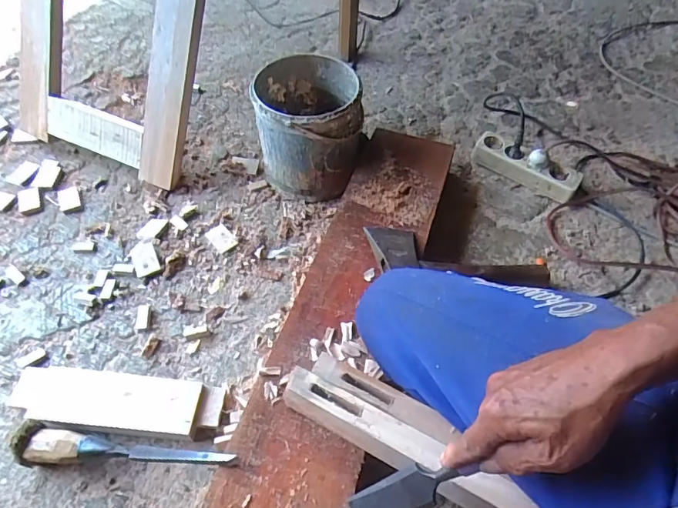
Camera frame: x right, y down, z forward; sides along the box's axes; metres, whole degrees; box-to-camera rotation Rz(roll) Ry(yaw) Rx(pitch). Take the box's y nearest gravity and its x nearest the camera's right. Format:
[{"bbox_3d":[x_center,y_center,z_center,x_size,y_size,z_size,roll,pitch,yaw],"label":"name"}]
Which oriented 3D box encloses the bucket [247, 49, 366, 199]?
[{"bbox_3d":[-0.053,-0.222,0.831,0.168,0.190,0.180,0,55,-1],"label":"bucket"}]

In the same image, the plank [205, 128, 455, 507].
[{"bbox_3d":[-0.007,0.099,0.636,0.165,0.034,0.803,16,56,10],"label":"plank"}]

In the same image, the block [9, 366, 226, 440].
[{"bbox_3d":[-0.292,0.198,0.617,0.269,0.035,0.075,5,55,3],"label":"block"}]

